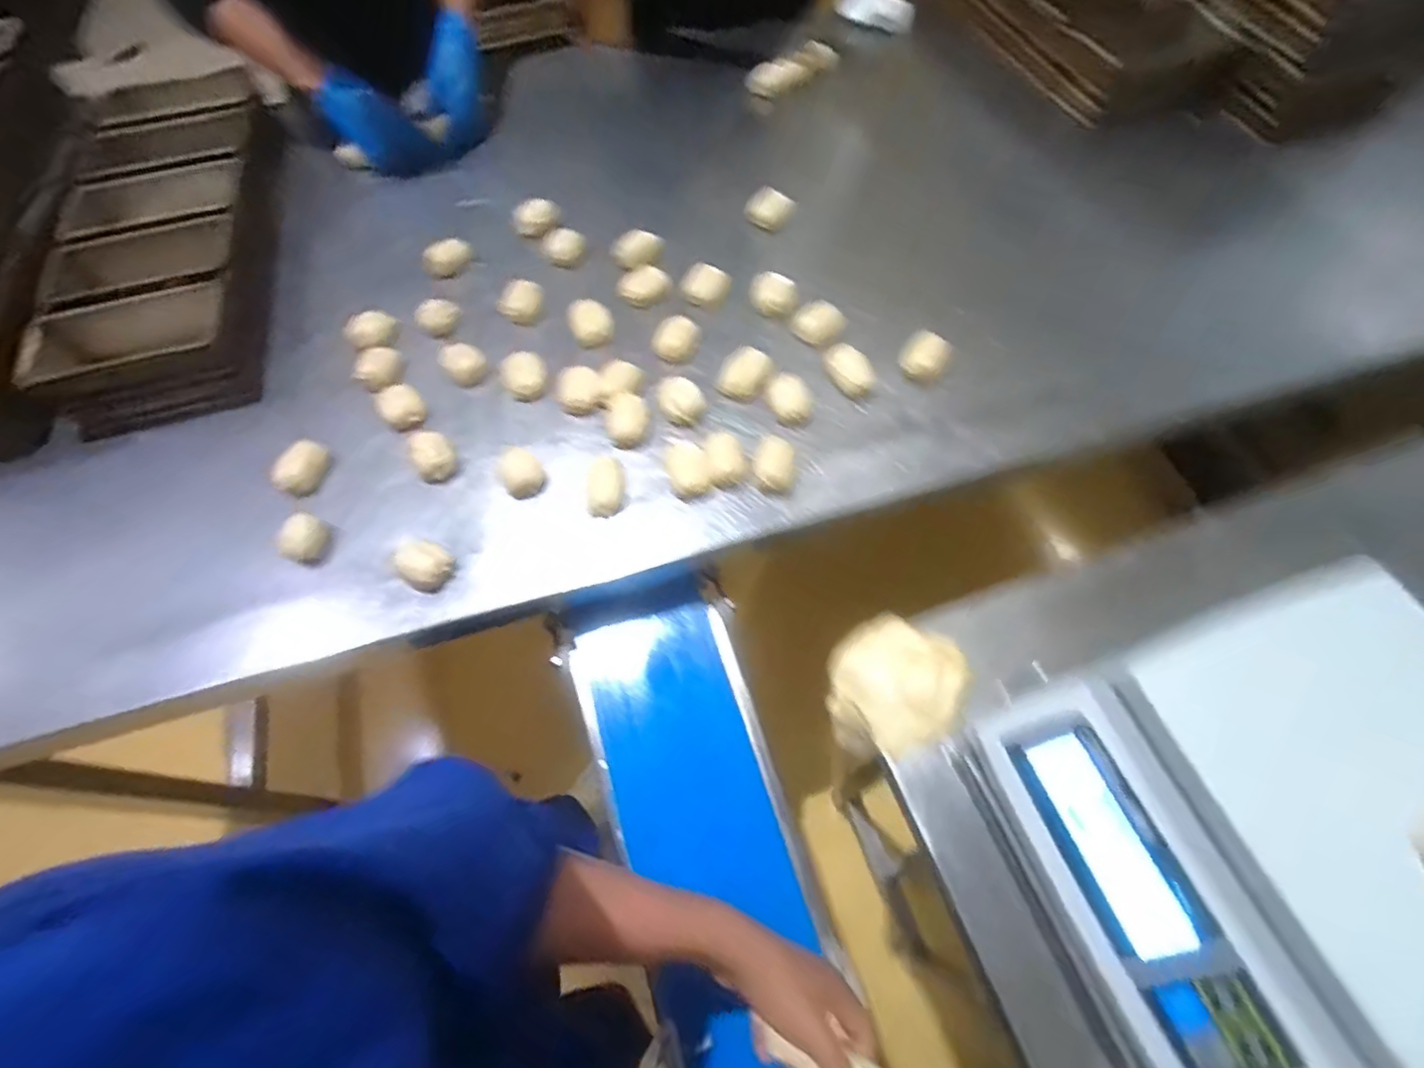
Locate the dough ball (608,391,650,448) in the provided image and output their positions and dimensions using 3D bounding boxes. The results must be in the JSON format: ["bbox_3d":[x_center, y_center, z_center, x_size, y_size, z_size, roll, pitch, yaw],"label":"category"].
[{"bbox_3d":[-0.095,-0.128,0.717,0.046,0.034,0.058,-8,63,-2],"label":"dough ball"}]

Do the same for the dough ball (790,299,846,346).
[{"bbox_3d":[0.130,-0.258,0.774,0.055,0.036,0.056,37,70,19],"label":"dough ball"}]

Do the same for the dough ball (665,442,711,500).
[{"bbox_3d":[-0.025,-0.067,0.673,0.043,0.034,0.057,-16,64,-6],"label":"dough ball"}]

